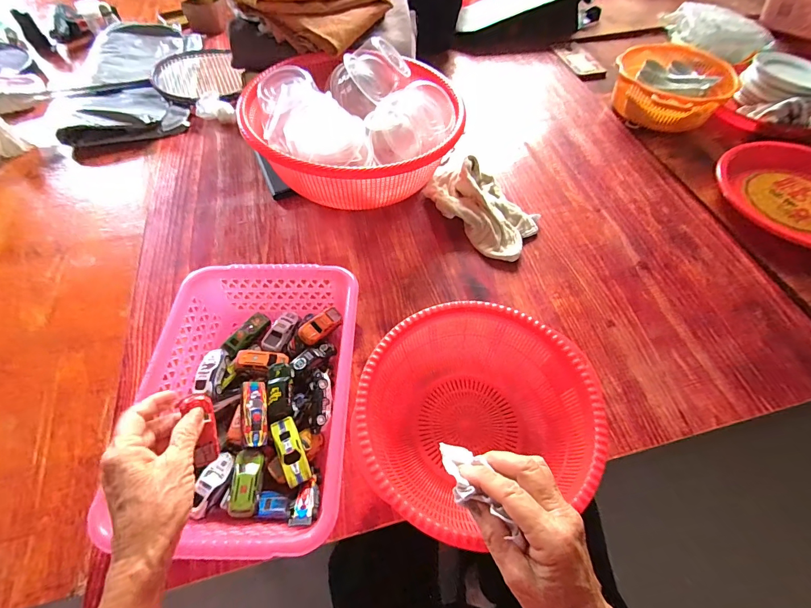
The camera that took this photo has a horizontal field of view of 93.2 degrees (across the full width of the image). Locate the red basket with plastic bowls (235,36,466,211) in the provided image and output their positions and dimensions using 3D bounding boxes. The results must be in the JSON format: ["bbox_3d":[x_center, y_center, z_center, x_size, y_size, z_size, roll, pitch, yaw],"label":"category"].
[{"bbox_3d":[-0.079,-0.280,0.630,0.324,0.170,0.296,3,55,3],"label":"red basket with plastic bowls"}]

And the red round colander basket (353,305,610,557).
[{"bbox_3d":[0.070,0.116,0.410,0.235,0.088,0.211,-12,56,-6],"label":"red round colander basket"}]

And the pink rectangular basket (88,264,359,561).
[{"bbox_3d":[-0.165,0.098,0.428,0.208,0.074,0.302,0,55,1],"label":"pink rectangular basket"}]

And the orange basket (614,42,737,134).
[{"bbox_3d":[0.517,-0.422,0.760,0.208,0.073,0.238,27,60,19],"label":"orange basket"}]

